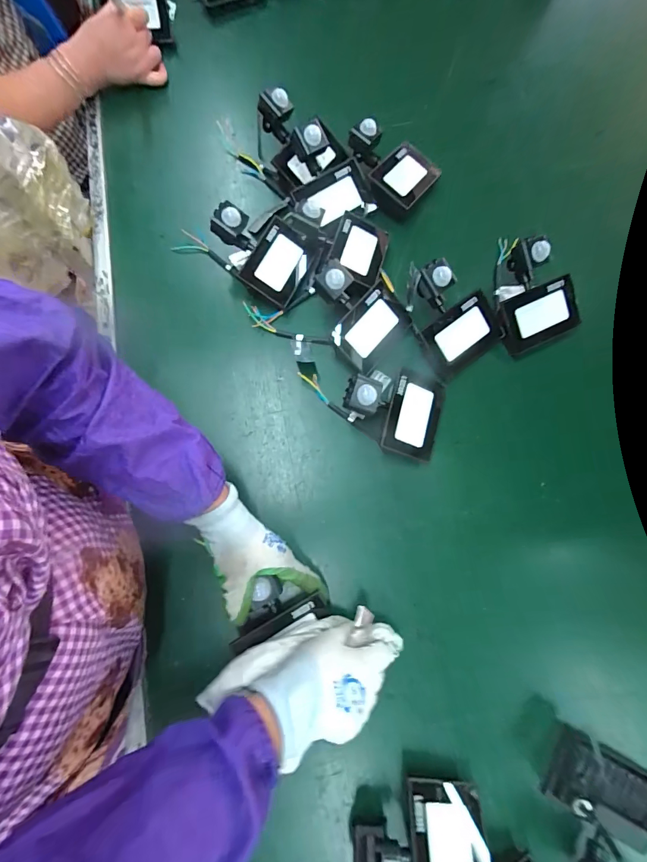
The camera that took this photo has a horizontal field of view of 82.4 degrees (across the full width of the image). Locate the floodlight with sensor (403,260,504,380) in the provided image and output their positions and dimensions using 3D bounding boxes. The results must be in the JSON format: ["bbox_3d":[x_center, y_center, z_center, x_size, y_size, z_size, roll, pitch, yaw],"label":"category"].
[{"bbox_3d":[0.172,-0.156,0.491,0.110,0.085,0.137,-30,79,-6],"label":"floodlight with sensor"}]

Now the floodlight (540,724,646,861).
[{"bbox_3d":[0.293,0.405,0.376,0.107,0.062,0.130,28,79,6],"label":"floodlight"}]

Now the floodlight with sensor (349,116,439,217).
[{"bbox_3d":[0.103,-0.394,0.544,0.124,0.065,0.102,42,81,8],"label":"floodlight with sensor"}]

